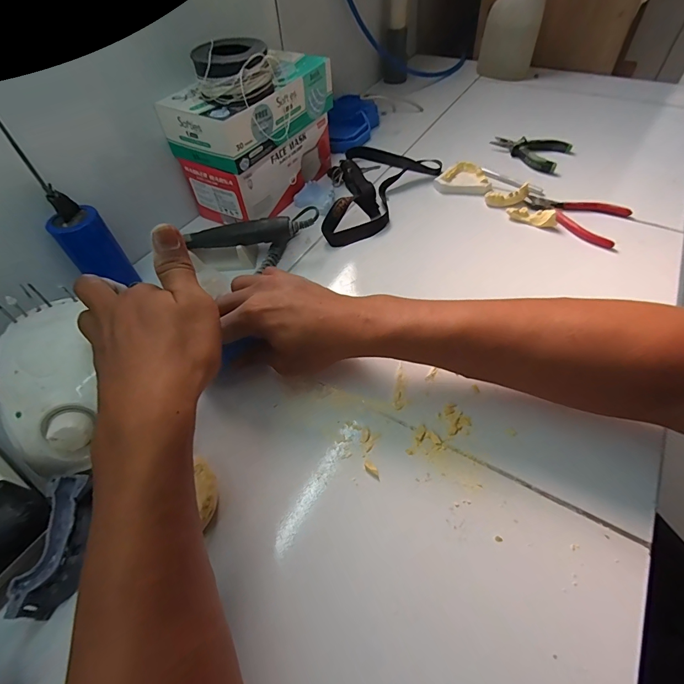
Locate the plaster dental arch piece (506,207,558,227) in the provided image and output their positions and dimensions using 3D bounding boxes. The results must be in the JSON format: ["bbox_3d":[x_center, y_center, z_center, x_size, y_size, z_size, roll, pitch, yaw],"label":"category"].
[{"bbox_3d":[0.246,-0.165,0.485,0.061,0.017,0.016,27,59,22],"label":"plaster dental arch piece"}]

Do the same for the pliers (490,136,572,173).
[{"bbox_3d":[0.295,-0.308,0.594,0.108,0.020,0.086,29,59,24],"label":"pliers"}]

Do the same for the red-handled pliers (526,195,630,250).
[{"bbox_3d":[0.301,-0.171,0.489,0.120,0.013,0.086,30,61,23],"label":"red-handled pliers"}]

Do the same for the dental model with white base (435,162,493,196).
[{"bbox_3d":[0.178,-0.237,0.546,0.076,0.022,0.049,17,55,17],"label":"dental model with white base"}]

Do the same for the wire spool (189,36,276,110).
[{"bbox_3d":[-0.121,-0.301,0.422,0.084,0.051,0.078,-2,53,2],"label":"wire spool"}]

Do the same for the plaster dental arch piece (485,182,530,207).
[{"bbox_3d":[0.226,-0.199,0.512,0.055,0.020,0.017,-7,52,17],"label":"plaster dental arch piece"}]

